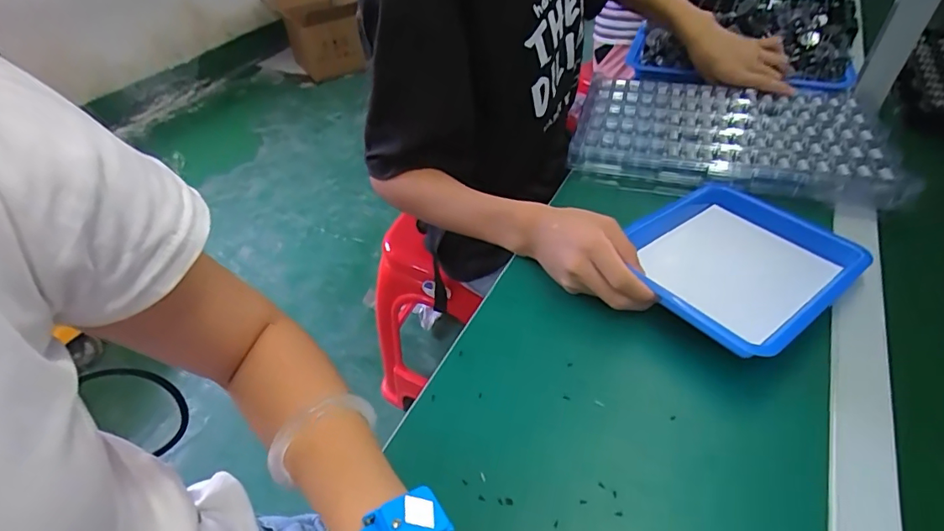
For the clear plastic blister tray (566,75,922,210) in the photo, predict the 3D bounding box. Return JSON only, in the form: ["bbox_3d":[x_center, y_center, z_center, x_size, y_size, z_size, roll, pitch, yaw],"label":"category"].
[{"bbox_3d":[0.335,-0.171,0.642,0.373,0.043,0.242,12,46,14],"label":"clear plastic blister tray"}]

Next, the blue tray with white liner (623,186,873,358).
[{"bbox_3d":[0.254,-0.003,0.479,0.207,0.039,0.172,-30,50,-26],"label":"blue tray with white liner"}]

